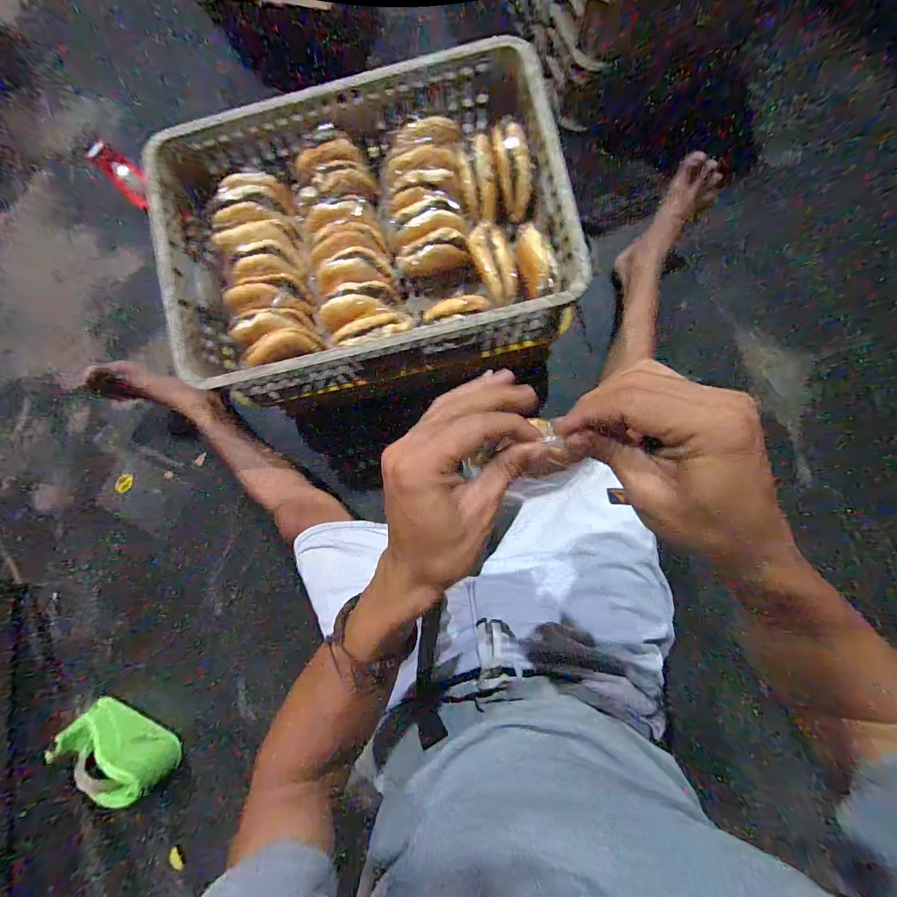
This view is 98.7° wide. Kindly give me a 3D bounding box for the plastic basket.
[{"bbox_3d":[-0.135,-0.341,0.619,0.597,0.125,0.422,-12,85,4],"label":"plastic basket"}]

